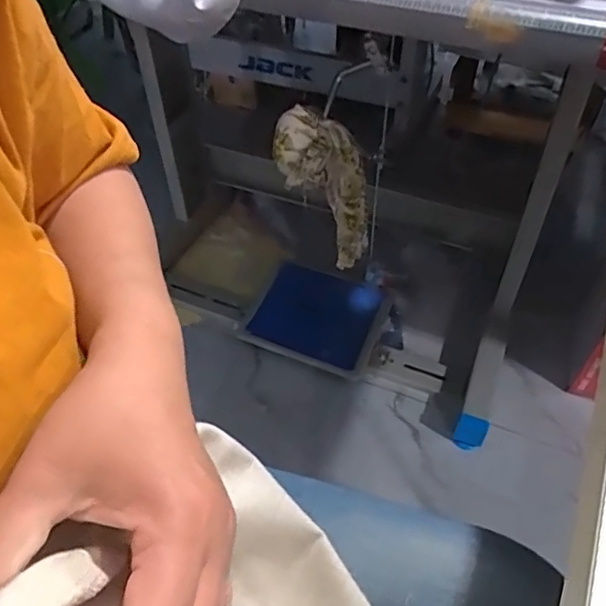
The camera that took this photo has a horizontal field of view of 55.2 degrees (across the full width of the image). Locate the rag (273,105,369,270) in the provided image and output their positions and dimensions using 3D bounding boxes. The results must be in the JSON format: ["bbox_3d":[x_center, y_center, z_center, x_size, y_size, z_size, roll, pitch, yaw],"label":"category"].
[{"bbox_3d":[0.044,-0.141,0.809,0.100,0.257,0.097,-17,47,15],"label":"rag"}]

